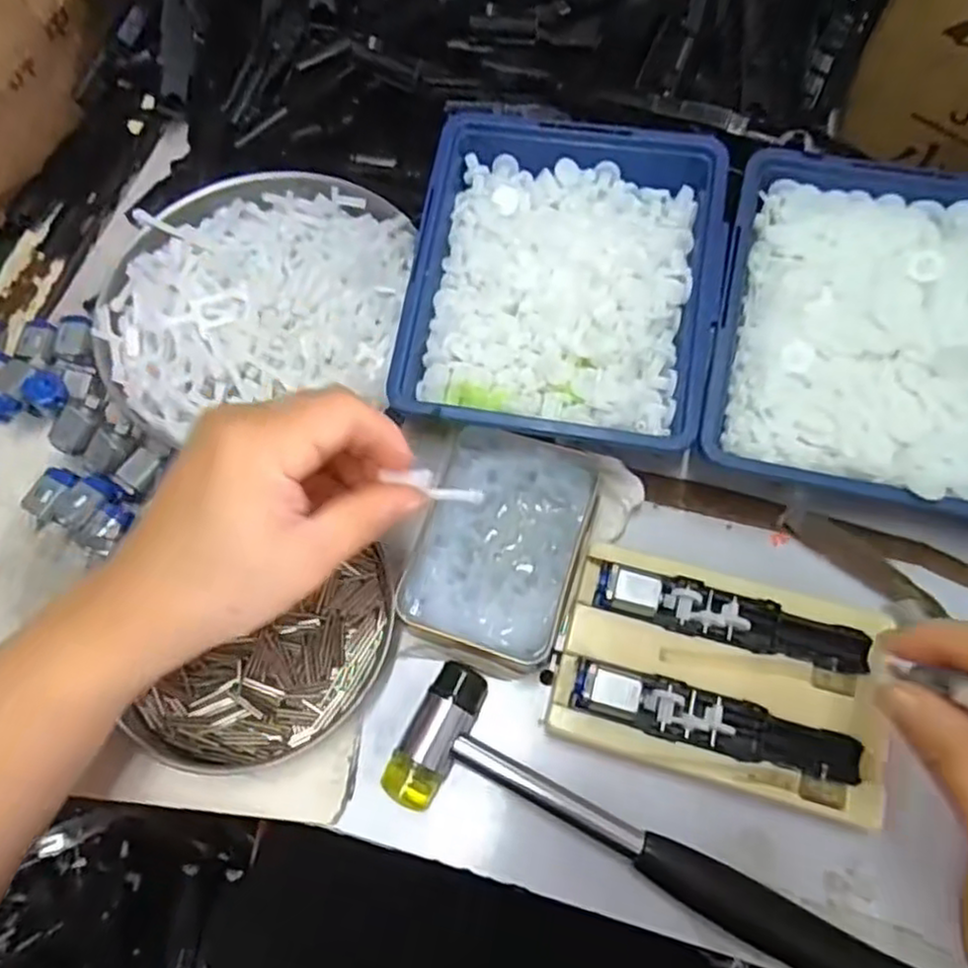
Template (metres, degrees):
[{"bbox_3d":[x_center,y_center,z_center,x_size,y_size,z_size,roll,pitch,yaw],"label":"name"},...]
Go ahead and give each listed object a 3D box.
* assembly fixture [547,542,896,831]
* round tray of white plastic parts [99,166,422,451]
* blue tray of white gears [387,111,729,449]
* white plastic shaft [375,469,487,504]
[{"bbox_3d":[0.105,0.081,0.310,0.135,0.024,0.094,14,68,9],"label":"assembly fixture"},{"bbox_3d":[-0.123,-0.104,0.388,0.165,0.026,0.157,-1,66,3],"label":"round tray of white plastic parts"},{"bbox_3d":[0.039,-0.102,0.350,0.146,0.043,0.167,8,67,7],"label":"blue tray of white gears"},{"bbox_3d":[-0.020,0.001,0.272,0.042,0.009,0.007,16,64,-24],"label":"white plastic shaft"}]

